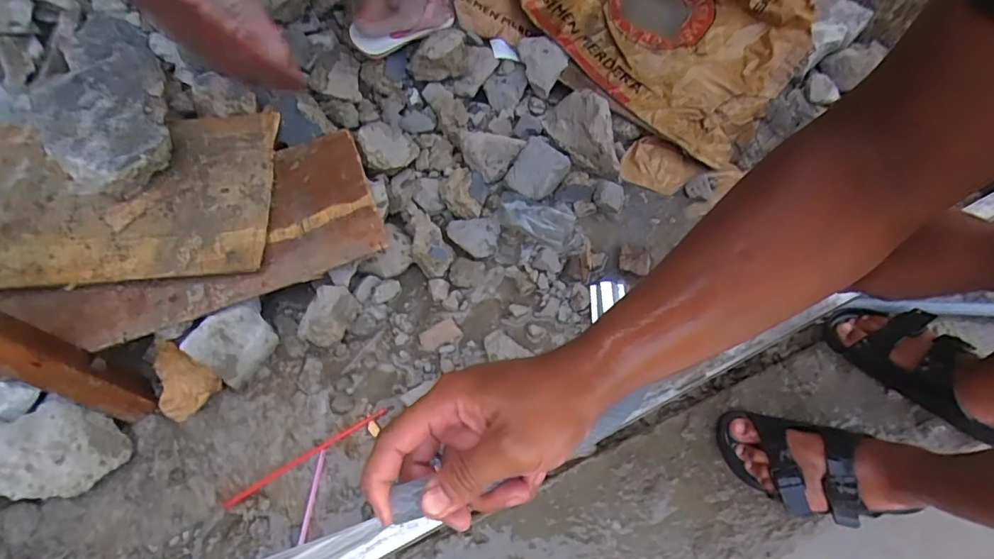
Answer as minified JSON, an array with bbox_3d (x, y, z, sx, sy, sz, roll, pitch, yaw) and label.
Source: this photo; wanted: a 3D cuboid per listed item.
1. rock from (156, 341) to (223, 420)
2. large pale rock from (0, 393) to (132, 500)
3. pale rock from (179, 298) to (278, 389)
[{"bbox_3d":[-0.483,0.149,0.766,0.110,0.039,0.080,35,69,14],"label":"rock"},{"bbox_3d":[-0.644,0.240,0.711,0.237,0.077,0.119,-6,65,-4],"label":"large pale rock"},{"bbox_3d":[-0.383,0.091,0.762,0.091,0.064,0.114,38,70,16],"label":"pale rock"}]

